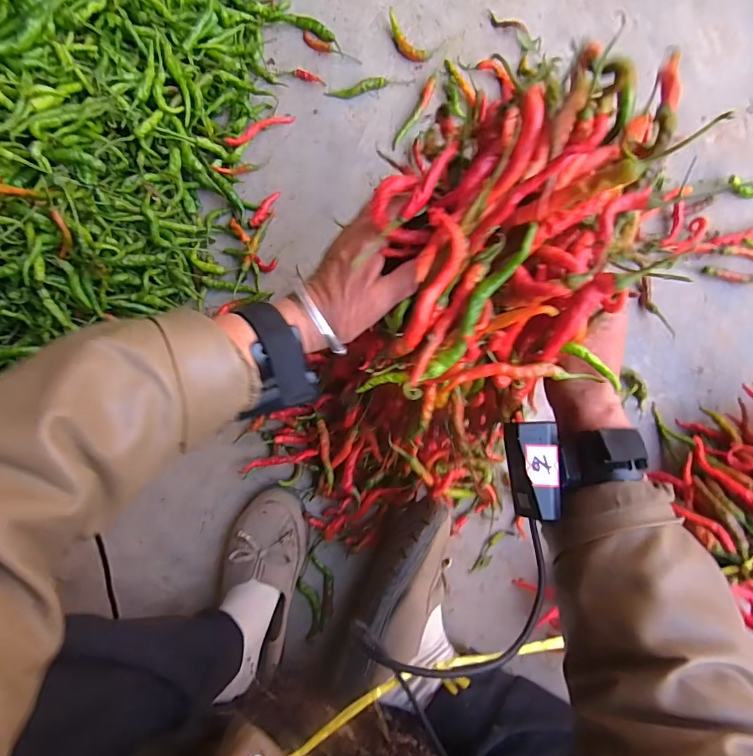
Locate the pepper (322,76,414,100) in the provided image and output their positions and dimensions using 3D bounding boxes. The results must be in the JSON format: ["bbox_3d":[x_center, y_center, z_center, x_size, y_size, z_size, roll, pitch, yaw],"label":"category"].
[{"bbox_3d":[-0.008,-0.385,0.589,0.116,0.011,0.018,-14,83,0],"label":"pepper"}]

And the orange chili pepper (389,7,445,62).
[{"bbox_3d":[0.045,-0.442,0.585,0.079,0.018,0.039,29,85,5],"label":"orange chili pepper"}]

